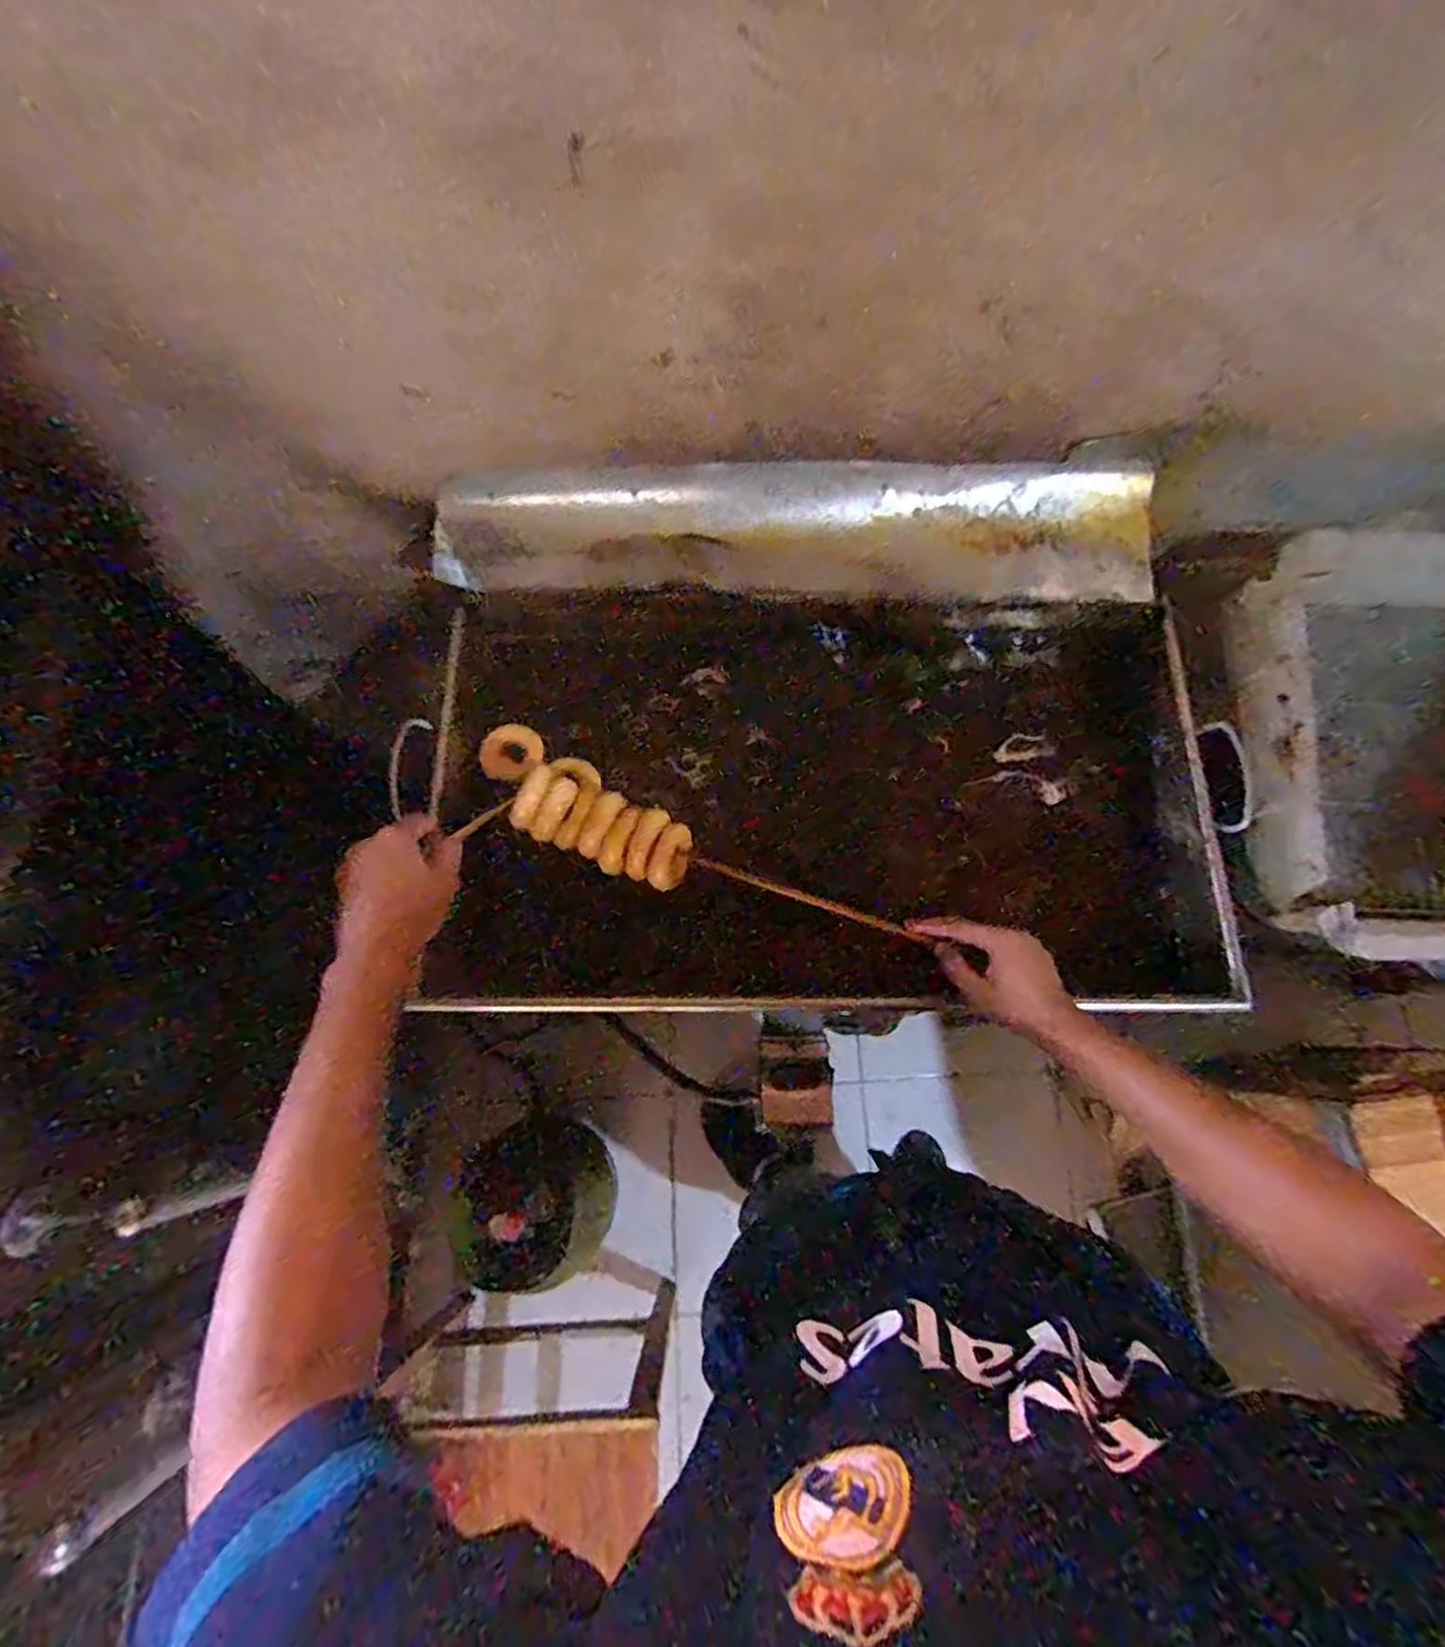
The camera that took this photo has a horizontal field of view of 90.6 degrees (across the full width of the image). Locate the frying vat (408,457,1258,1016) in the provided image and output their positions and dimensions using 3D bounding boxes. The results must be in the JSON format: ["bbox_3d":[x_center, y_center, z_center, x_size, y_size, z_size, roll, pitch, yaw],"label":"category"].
[{"bbox_3d":[0.118,-0.099,0.907,0.924,0.264,0.612,-1,73,-1],"label":"frying vat"}]

